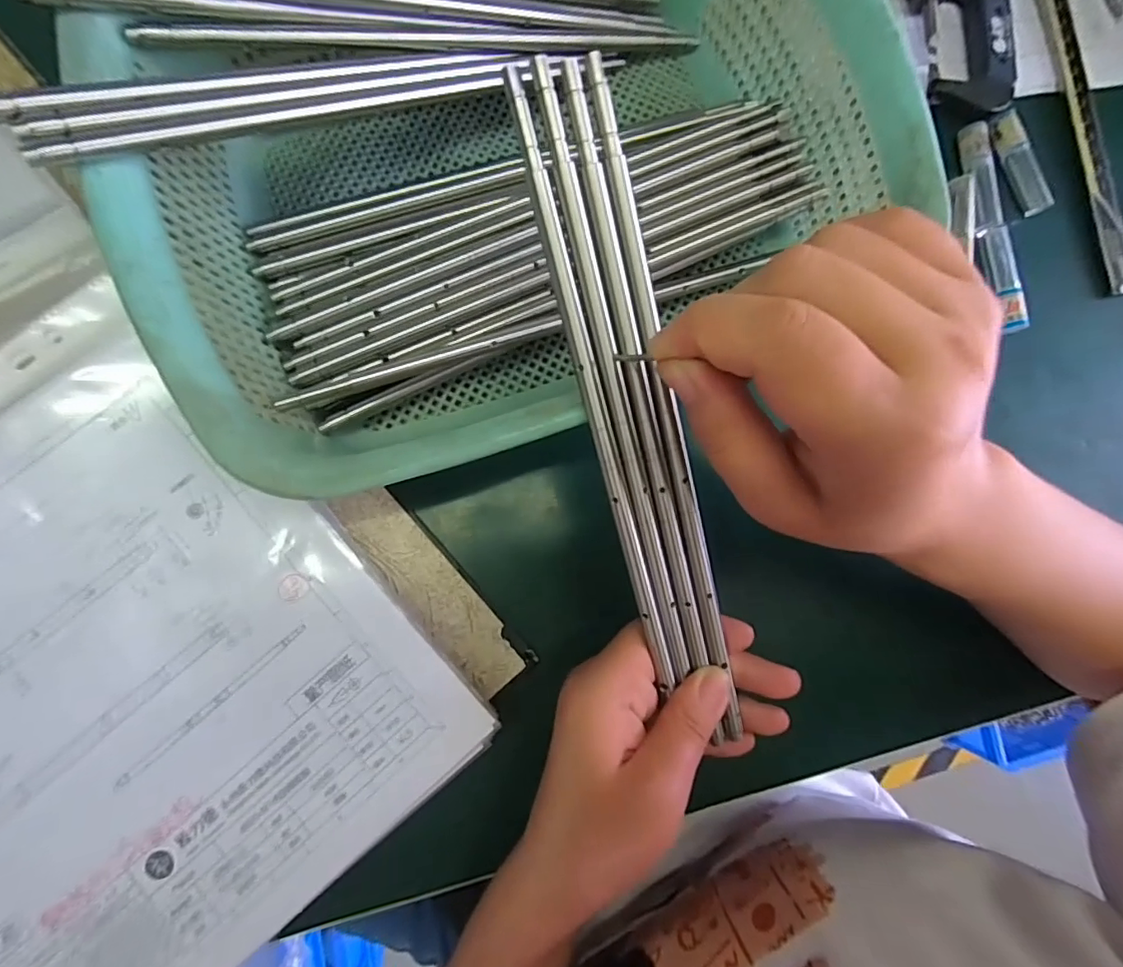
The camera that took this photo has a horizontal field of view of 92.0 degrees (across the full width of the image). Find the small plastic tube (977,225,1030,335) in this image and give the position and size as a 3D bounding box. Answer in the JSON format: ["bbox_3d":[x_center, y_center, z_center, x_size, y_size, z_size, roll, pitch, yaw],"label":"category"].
[{"bbox_3d":[0.238,-0.110,0.291,0.012,0.008,0.058,-7,85,-7],"label":"small plastic tube"}]

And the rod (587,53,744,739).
[{"bbox_3d":[0.041,-0.013,0.196,0.008,0.004,0.243,-18,106,-9],"label":"rod"}]

